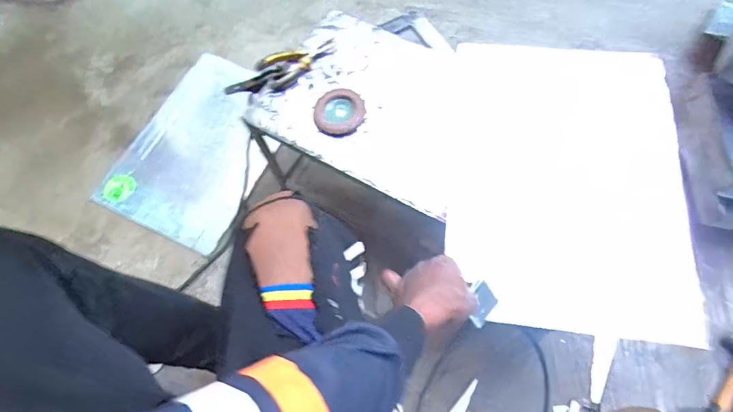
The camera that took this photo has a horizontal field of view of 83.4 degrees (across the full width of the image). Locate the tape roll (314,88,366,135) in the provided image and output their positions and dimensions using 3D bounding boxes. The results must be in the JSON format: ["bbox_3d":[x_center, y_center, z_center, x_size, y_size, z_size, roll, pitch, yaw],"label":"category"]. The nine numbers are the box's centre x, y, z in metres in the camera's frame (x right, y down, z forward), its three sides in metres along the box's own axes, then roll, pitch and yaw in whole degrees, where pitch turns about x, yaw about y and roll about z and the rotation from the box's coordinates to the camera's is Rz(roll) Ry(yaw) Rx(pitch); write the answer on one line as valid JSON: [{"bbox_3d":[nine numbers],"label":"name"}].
[{"bbox_3d":[-0.047,-0.165,0.718,0.086,0.014,0.081,-22,71,-5],"label":"tape roll"}]

